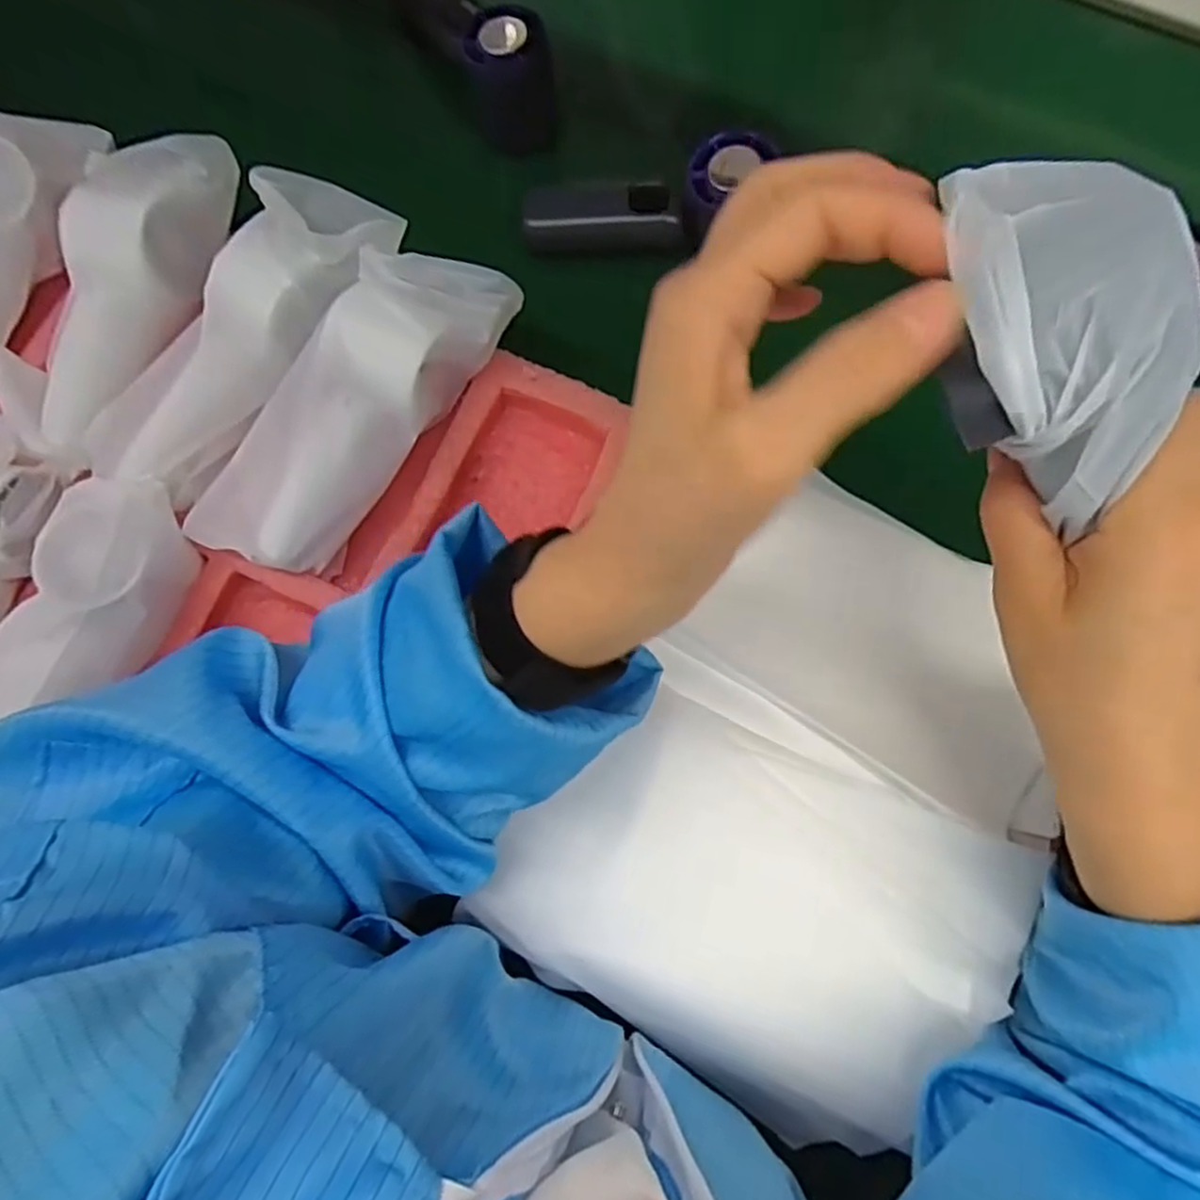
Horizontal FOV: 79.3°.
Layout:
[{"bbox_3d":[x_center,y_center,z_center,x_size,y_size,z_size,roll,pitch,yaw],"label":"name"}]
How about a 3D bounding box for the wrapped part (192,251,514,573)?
[{"bbox_3d":[-0.125,-0.098,0.383,0.077,0.056,0.194,30,80,7],"label":"wrapped part"}]

